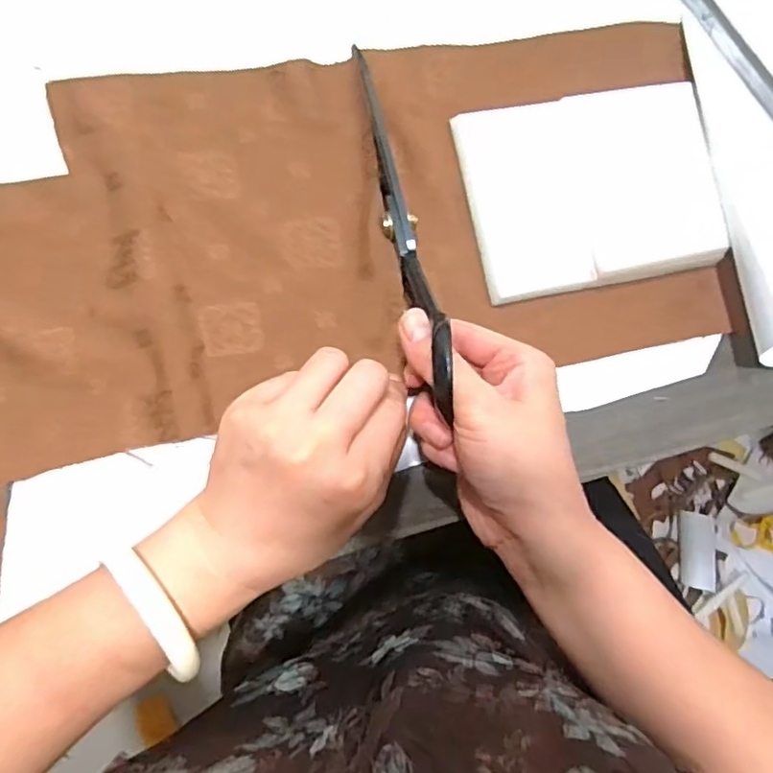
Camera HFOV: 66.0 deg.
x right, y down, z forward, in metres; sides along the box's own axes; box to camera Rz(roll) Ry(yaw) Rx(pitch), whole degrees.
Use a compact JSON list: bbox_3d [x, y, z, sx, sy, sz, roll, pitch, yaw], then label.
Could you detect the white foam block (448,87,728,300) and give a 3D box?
[{"bbox_3d":[0.128,-0.123,0.373,0.154,0.020,0.117,-11,86,-9],"label":"white foam block"}]

